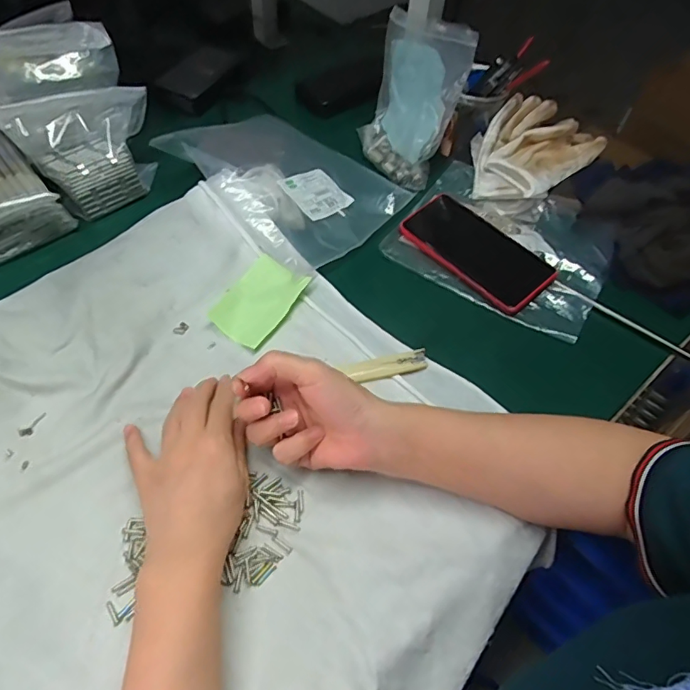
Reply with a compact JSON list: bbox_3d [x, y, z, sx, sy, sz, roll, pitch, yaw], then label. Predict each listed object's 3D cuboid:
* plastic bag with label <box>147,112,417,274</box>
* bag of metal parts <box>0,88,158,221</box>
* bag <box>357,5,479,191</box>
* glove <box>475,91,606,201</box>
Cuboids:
[{"bbox_3d":[-0.062,-0.196,0.567,0.226,0.056,0.195,35,59,18],"label":"plastic bag with label"},{"bbox_3d":[-0.267,-0.208,0.540,0.143,0.114,0.060,-35,64,-26],"label":"bag of metal parts"},{"bbox_3d":[0.078,-0.301,0.608,0.052,0.172,0.150,-8,45,-32],"label":"bag"},{"bbox_3d":[0.236,-0.233,0.608,0.144,0.065,0.145,20,55,9],"label":"glove"}]

